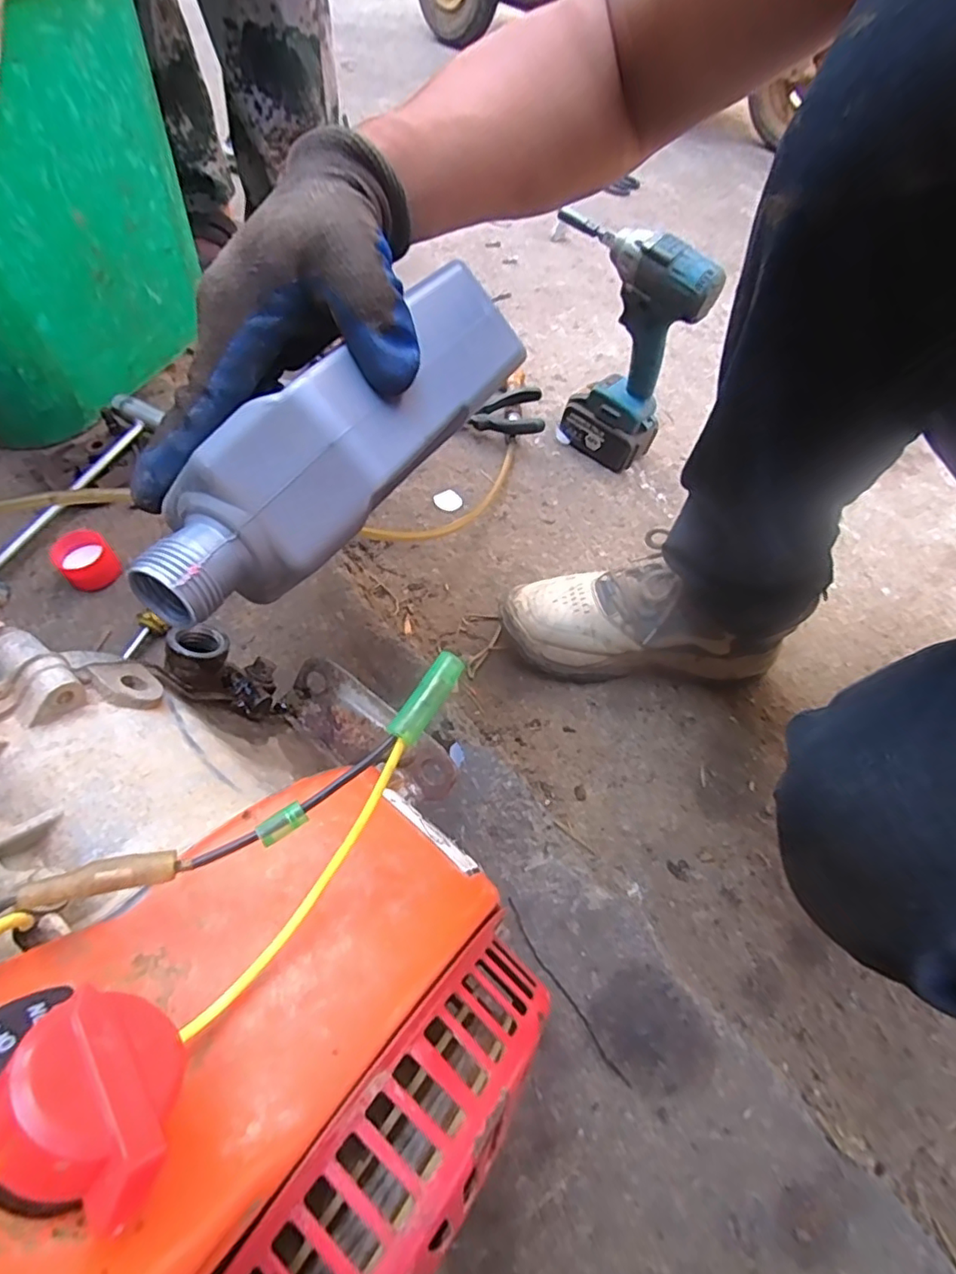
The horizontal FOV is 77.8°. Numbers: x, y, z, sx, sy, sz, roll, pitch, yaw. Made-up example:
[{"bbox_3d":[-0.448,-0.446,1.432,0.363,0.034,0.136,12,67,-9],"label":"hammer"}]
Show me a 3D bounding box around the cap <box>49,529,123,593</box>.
[{"bbox_3d":[-0.287,-0.056,0.436,0.036,0.027,0.037,2,57,-3],"label":"cap"}]

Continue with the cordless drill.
[{"bbox_3d":[0.165,-0.333,0.704,0.077,0.250,0.160,-33,66,-21],"label":"cordless drill"}]

